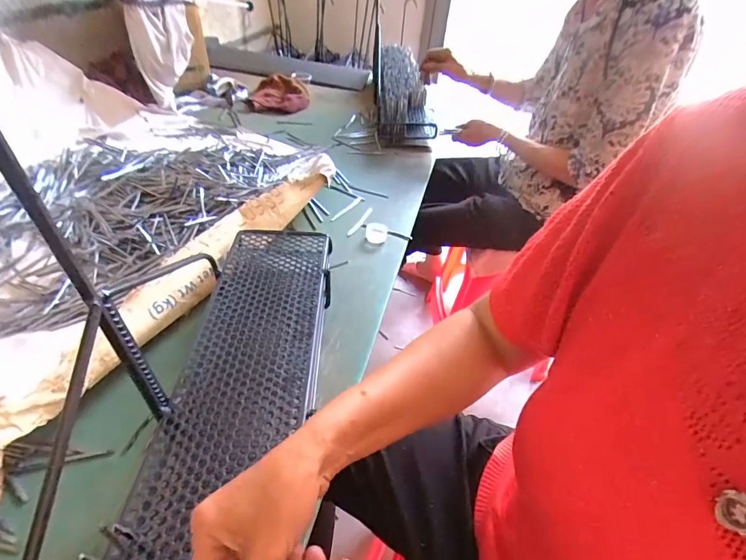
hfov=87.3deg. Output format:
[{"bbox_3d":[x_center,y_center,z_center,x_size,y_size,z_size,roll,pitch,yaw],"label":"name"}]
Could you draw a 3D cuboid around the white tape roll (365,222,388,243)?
[{"bbox_3d":[0.006,-0.090,0.746,0.040,0.012,0.050,6,44,1],"label":"white tape roll"}]

